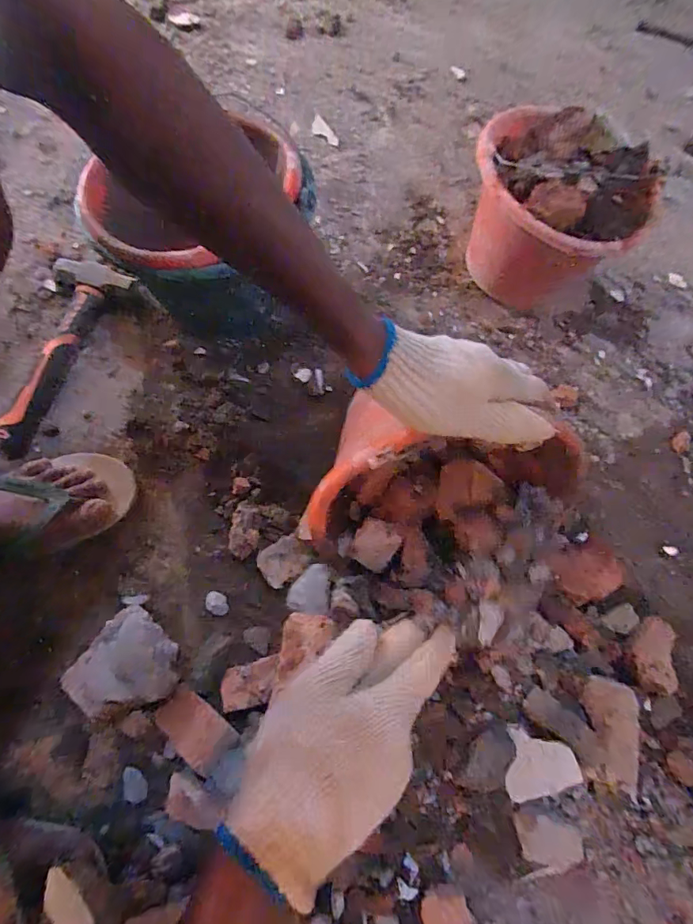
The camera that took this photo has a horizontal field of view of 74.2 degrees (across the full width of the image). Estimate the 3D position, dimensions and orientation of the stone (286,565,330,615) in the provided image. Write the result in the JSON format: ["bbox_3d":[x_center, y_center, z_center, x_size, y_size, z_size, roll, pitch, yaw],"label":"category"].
[{"bbox_3d":[-0.034,0.128,0.464,0.040,0.014,0.049,14,68,3],"label":"stone"}]

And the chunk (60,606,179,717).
[{"bbox_3d":[-0.214,0.203,0.449,0.088,0.045,0.090,39,71,14],"label":"chunk"}]

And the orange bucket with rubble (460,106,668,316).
[{"bbox_3d":[0.268,-0.331,0.624,0.201,0.194,0.214,1,67,-1],"label":"orange bucket with rubble"}]

